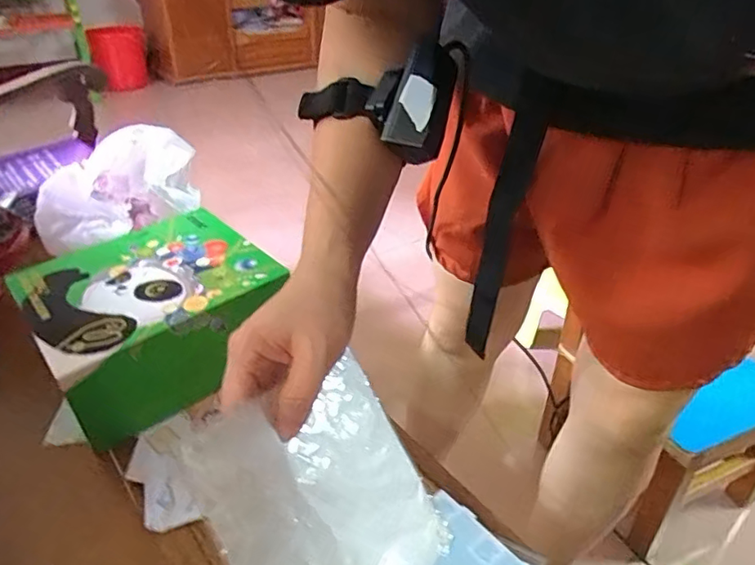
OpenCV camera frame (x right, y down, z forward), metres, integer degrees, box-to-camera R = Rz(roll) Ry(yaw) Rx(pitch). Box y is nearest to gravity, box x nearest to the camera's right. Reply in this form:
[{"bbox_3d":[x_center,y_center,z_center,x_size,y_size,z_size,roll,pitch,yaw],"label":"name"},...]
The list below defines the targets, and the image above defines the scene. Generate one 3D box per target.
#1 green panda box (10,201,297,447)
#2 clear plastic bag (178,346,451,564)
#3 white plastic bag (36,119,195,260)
[{"bbox_3d":[-0.294,0.041,0.730,0.272,0.134,0.252,-26,40,-34],"label":"green panda box"},{"bbox_3d":[-0.024,0.128,0.312,0.013,0.146,0.147,-29,-4,33],"label":"clear plastic bag"},{"bbox_3d":[-0.459,-0.162,0.946,0.234,0.194,0.288,-21,38,-29],"label":"white plastic bag"}]

